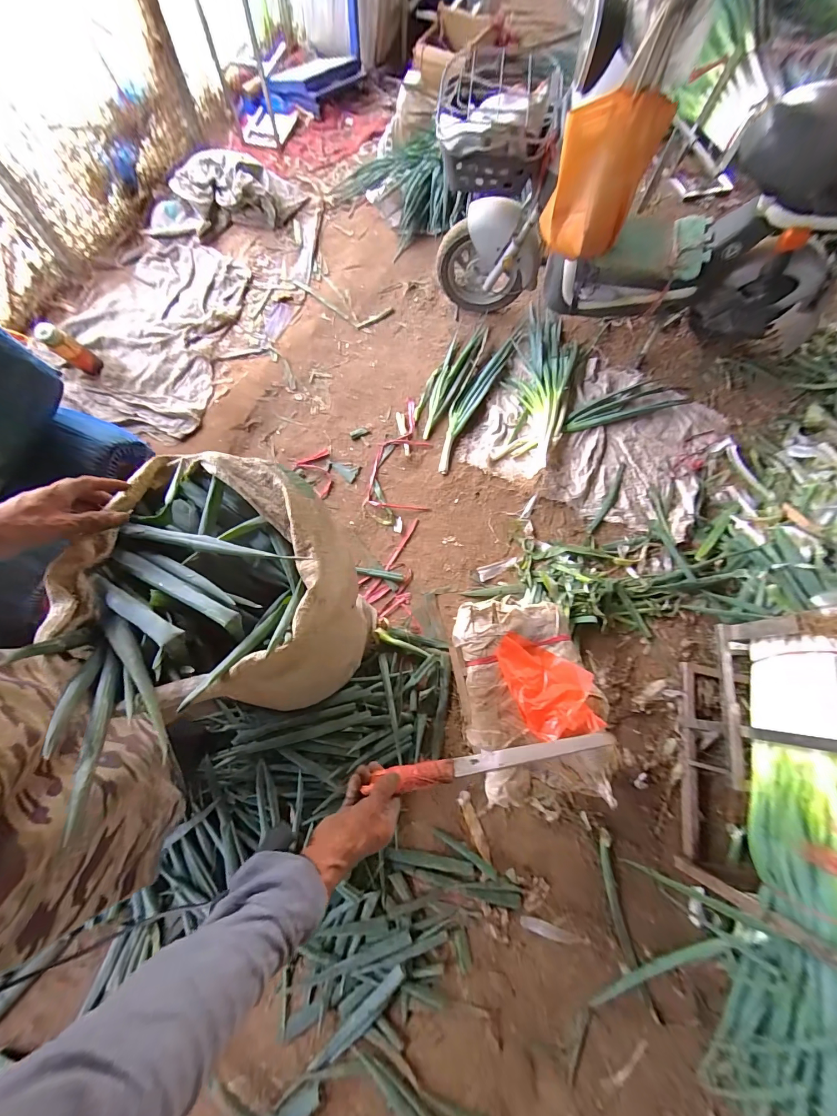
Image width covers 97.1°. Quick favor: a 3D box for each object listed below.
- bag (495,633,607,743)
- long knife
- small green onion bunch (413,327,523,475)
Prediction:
[{"bbox_3d":[0.285,0.300,0.828,0.253,0.048,0.176,28,72,5],"label":"bag"},{"bbox_3d":[0.150,0.332,0.612,0.437,0.024,0.030,2,71,-21],"label":"long knife"},{"bbox_3d":[0.141,-0.623,1.368,0.220,0.028,0.618,27,74,8],"label":"small green onion bunch"}]

